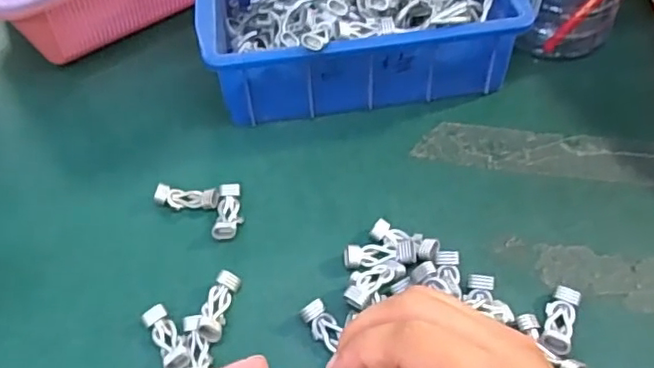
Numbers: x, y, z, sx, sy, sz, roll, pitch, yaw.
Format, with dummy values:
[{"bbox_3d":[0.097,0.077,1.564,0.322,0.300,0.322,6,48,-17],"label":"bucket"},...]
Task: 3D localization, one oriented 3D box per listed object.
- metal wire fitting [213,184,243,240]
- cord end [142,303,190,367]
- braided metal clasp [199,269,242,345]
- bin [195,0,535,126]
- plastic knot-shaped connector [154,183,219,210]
[{"bbox_3d":[-0.068,0.019,0.402,0.017,0.009,0.044,-2,50,3],"label":"metal wire fitting"},{"bbox_3d":[-0.093,0.092,0.339,0.015,0.011,0.043,-26,53,-17],"label":"cord end"},{"bbox_3d":[-0.066,0.073,0.350,0.014,0.016,0.044,7,51,9],"label":"braided metal clasp"},{"bbox_3d":[0.023,-0.143,0.488,0.236,0.079,0.173,-11,50,-5],"label":"bin"},{"bbox_3d":[-0.099,0.009,0.411,0.044,0.012,0.016,0,50,4],"label":"plastic knot-shaped connector"}]

